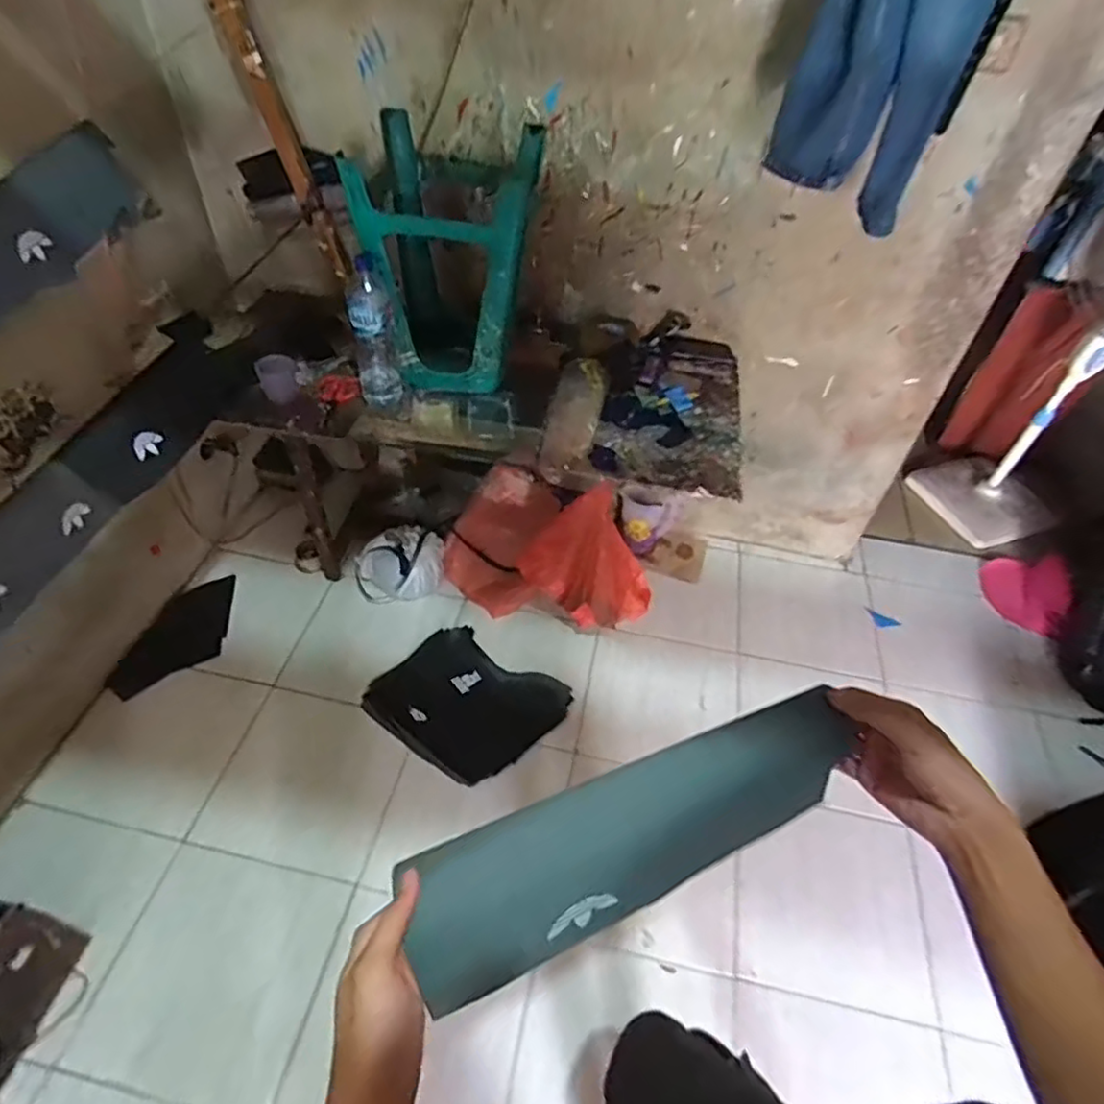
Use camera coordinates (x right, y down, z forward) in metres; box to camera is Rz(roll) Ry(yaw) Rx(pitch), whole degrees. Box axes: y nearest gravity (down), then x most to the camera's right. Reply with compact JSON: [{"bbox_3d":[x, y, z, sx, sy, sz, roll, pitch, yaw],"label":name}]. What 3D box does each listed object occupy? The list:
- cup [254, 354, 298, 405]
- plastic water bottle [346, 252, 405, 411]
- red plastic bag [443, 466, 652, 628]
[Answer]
[{"bbox_3d":[-0.571,-0.362,1.370,0.076,0.071,0.075,2,49,-3],"label":"cup"},{"bbox_3d":[-0.370,-0.441,1.358,0.088,0.293,0.091,-12,51,-15],"label":"plastic water bottle"},{"bbox_3d":[0.010,-0.065,1.820,0.603,0.405,0.382,18,51,12],"label":"red plastic bag"}]

